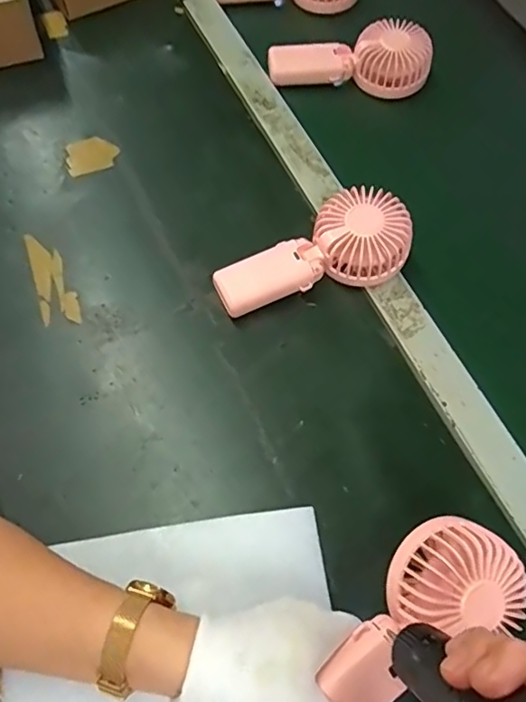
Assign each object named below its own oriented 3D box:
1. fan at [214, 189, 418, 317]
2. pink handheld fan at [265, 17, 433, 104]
[{"bbox_3d":[0.049,-0.077,0.481,0.175,0.057,0.081,-31,70,-16],"label":"fan"},{"bbox_3d":[0.099,-0.330,0.606,0.179,0.040,0.071,-4,65,-6],"label":"pink handheld fan"}]

